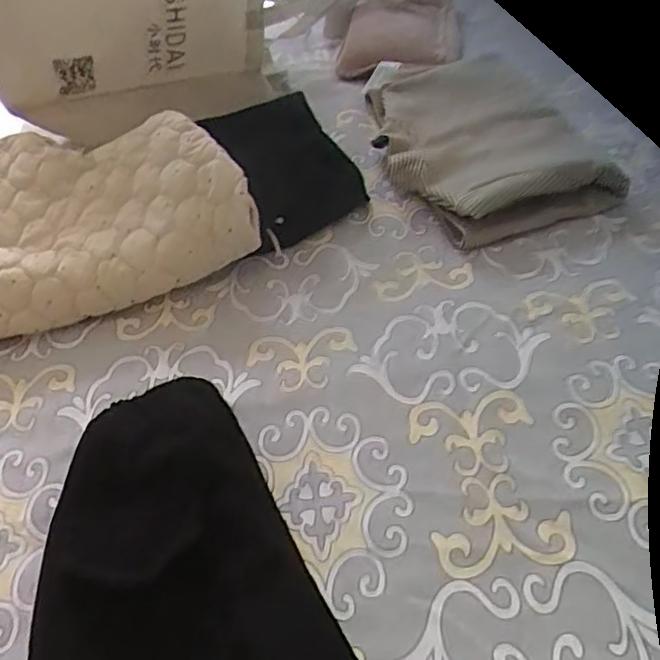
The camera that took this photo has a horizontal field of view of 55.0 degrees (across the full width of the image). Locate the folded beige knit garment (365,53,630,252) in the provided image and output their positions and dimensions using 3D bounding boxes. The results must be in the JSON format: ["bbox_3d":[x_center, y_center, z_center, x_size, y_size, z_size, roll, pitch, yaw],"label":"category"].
[{"bbox_3d":[0.182,-0.232,0.785,0.213,0.057,0.325,-13,49,-5],"label":"folded beige knit garment"}]

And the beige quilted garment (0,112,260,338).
[{"bbox_3d":[-0.275,-0.122,0.701,0.356,0.125,0.234,-16,50,-8],"label":"beige quilted garment"}]

